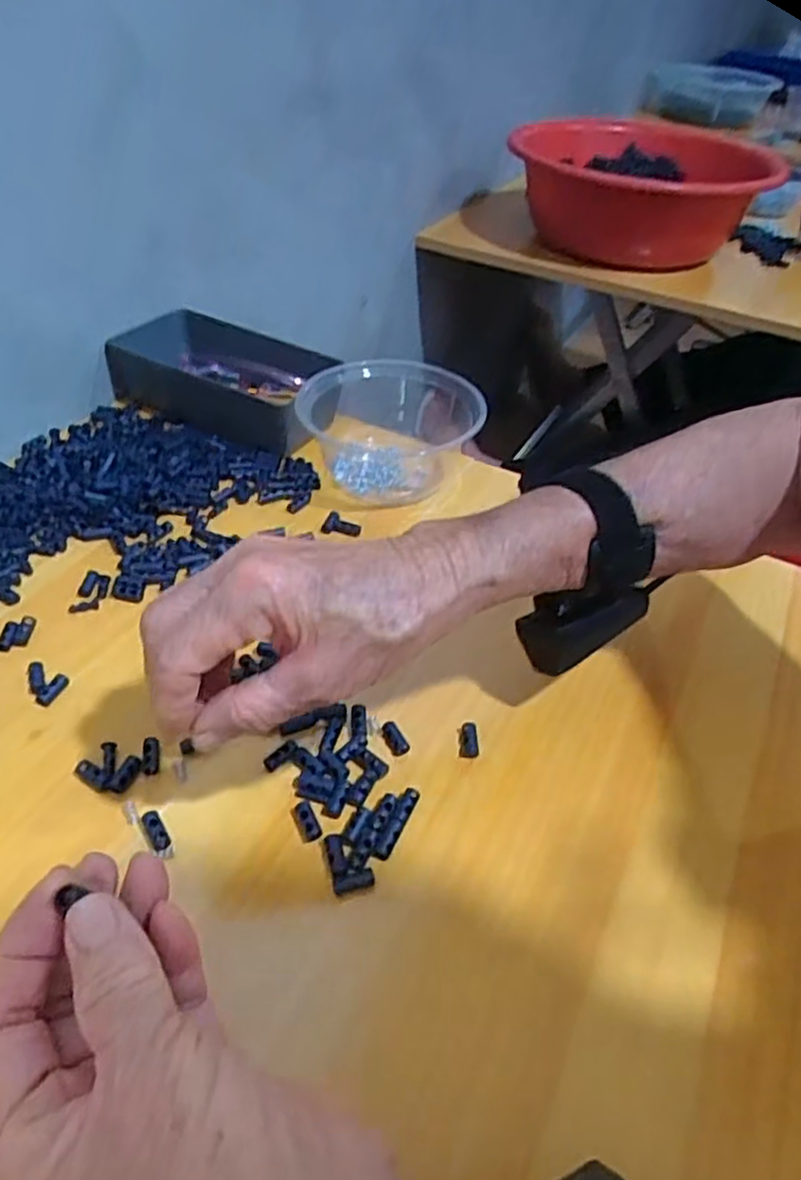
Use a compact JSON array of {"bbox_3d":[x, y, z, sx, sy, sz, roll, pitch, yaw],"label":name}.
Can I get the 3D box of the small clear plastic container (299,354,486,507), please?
[{"bbox_3d":[-0.007,-0.125,0.561,0.130,0.063,0.107,11,43,5],"label":"small clear plastic container"}]

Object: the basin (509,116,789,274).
[{"bbox_3d":[0.294,-0.518,0.983,0.271,0.169,0.324,-14,47,-21],"label":"basin"}]

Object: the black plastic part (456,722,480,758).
[{"bbox_3d":[0.035,0.079,0.382,0.010,0.008,0.018,0,43,-6],"label":"black plastic part"}]

